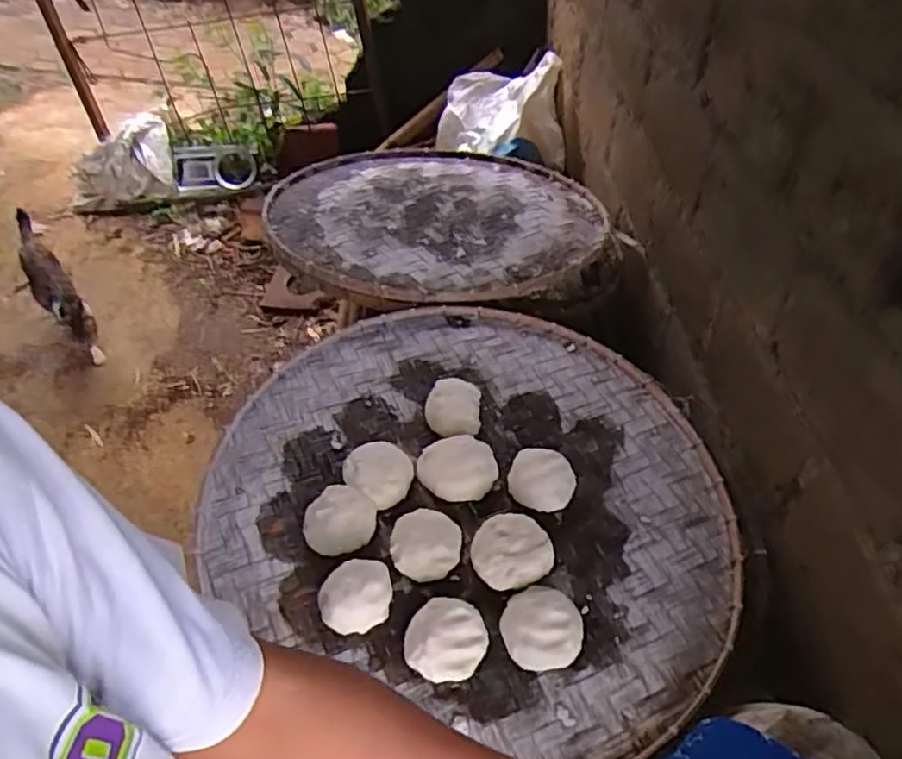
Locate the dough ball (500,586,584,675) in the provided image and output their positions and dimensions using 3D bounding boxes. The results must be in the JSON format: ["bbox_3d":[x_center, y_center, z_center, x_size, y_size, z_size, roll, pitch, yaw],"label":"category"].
[{"bbox_3d":[0.110,0.298,0.810,0.095,0.058,0.093,-1,49,1],"label":"dough ball"}]

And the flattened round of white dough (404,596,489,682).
[{"bbox_3d":[-0.006,0.300,0.790,0.094,0.041,0.097,-1,49,1],"label":"flattened round of white dough"}]

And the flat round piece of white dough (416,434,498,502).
[{"bbox_3d":[0.008,0.121,0.953,0.114,0.038,0.095,0,49,2],"label":"flat round piece of white dough"}]

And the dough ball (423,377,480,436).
[{"bbox_3d":[0.003,0.039,1.033,0.084,0.038,0.100,0,49,2],"label":"dough ball"}]

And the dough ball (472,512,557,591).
[{"bbox_3d":[0.075,0.222,0.871,0.099,0.049,0.099,-1,49,1],"label":"dough ball"}]

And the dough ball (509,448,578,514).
[{"bbox_3d":[0.130,0.143,0.957,0.091,0.042,0.087,-1,49,1],"label":"dough ball"}]

